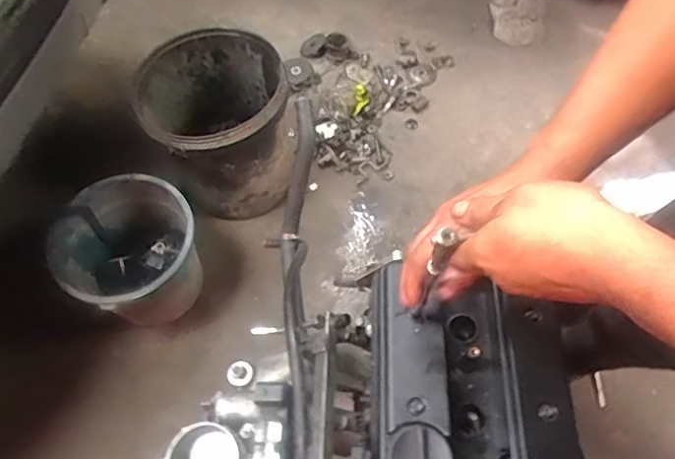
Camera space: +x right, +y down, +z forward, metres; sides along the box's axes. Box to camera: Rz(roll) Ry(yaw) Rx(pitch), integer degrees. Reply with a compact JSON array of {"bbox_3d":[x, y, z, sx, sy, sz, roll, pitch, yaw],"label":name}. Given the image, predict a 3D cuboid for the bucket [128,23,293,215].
[{"bbox_3d":[-0.244,-0.221,1.236,0.295,0.295,0.292,-2,60,3],"label":"bucket"}]

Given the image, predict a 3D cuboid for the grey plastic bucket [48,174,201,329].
[{"bbox_3d":[-0.404,0.052,1.136,0.257,0.214,0.249,-2,60,3],"label":"grey plastic bucket"}]

